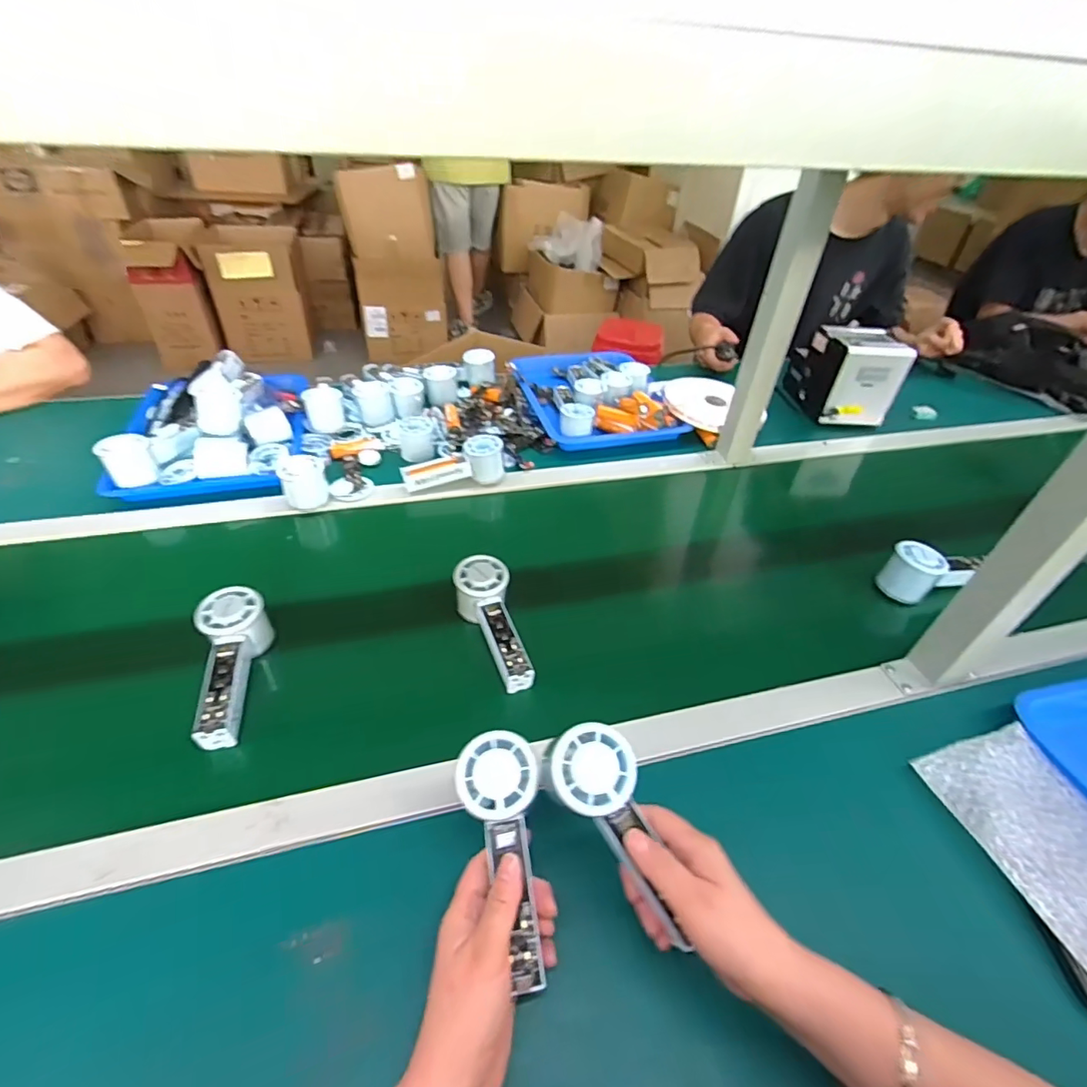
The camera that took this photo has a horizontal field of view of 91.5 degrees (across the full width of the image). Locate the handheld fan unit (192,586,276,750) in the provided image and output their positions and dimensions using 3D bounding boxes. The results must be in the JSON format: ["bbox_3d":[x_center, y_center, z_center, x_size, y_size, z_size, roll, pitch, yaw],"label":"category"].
[{"bbox_3d":[-0.306,0.123,0.516,0.060,0.054,0.158,-5,56,-11],"label":"handheld fan unit"}]

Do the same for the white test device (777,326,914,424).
[{"bbox_3d":[0.562,-0.327,1.004,0.119,0.143,0.194,-2,42,-8],"label":"white test device"}]

